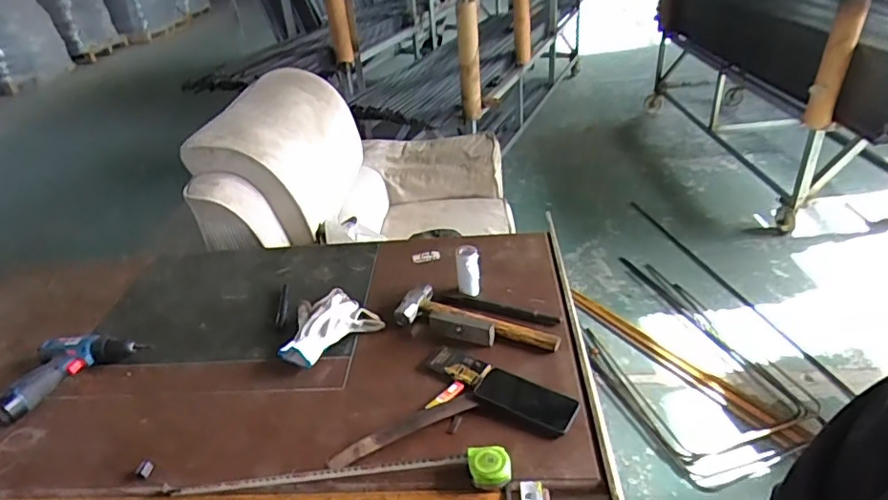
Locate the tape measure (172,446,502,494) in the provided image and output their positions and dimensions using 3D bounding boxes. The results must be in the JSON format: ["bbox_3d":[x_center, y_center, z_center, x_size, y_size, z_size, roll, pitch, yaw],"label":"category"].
[{"bbox_3d":[-0.159,0.310,0.798,0.506,0.041,0.059,-3,32,5],"label":"tape measure"}]

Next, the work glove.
[{"bbox_3d":[-0.231,0.146,1.080,0.188,0.051,0.139,-27,37,-29],"label":"work glove"}]

